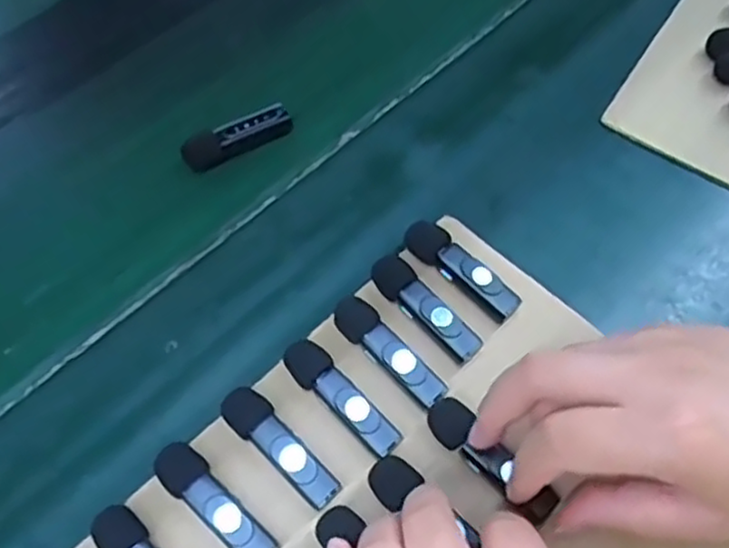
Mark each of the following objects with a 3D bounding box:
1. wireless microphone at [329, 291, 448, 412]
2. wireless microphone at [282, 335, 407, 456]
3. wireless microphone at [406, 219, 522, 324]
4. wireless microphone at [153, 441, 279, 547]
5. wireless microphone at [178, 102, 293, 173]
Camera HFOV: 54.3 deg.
[{"bbox_3d":[0.011,0.036,0.334,0.018,0.009,0.064,-38,68,-18],"label":"wireless microphone"},{"bbox_3d":[-0.011,0.055,0.324,0.018,0.010,0.066,-38,68,-18],"label":"wireless microphone"},{"bbox_3d":[0.049,-0.003,0.357,0.066,0.016,0.018,41,69,20],"label":"wireless microphone"},{"bbox_3d":[-0.064,0.099,0.304,0.063,0.013,0.018,39,69,19],"label":"wireless microphone"},{"bbox_3d":[-0.074,-0.080,0.413,0.065,0.015,0.017,-29,65,-14],"label":"wireless microphone"}]

